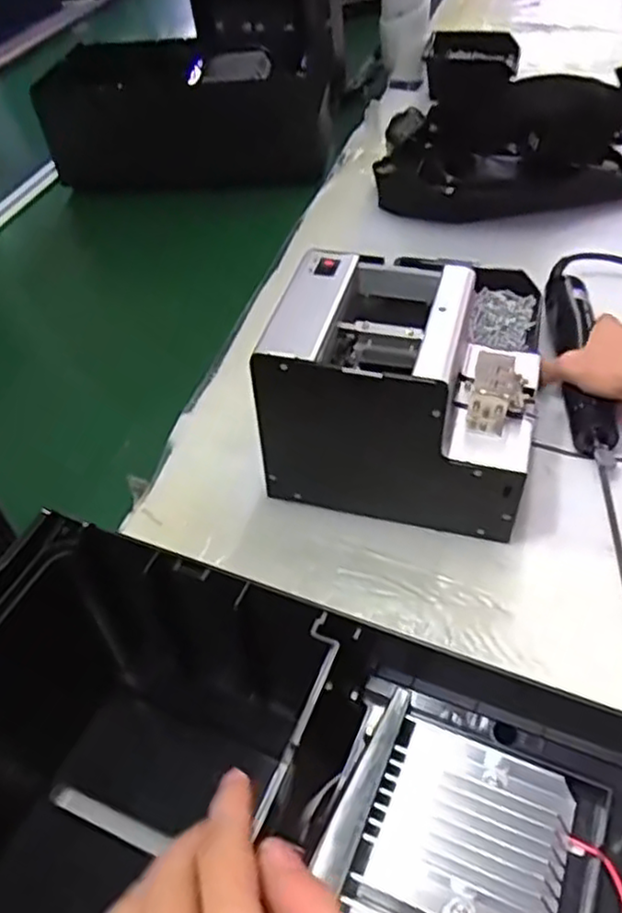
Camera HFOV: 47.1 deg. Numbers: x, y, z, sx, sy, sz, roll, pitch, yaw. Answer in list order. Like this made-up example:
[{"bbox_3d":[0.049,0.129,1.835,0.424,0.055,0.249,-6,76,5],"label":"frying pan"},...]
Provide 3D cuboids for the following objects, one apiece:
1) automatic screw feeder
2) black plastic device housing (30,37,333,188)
[{"bbox_3d":[0.066,-0.045,0.506,0.172,0.144,0.120,8,46,15],"label":"automatic screw feeder"},{"bbox_3d":[-0.161,-0.464,0.936,0.353,0.127,0.182,0,44,7],"label":"black plastic device housing"}]

